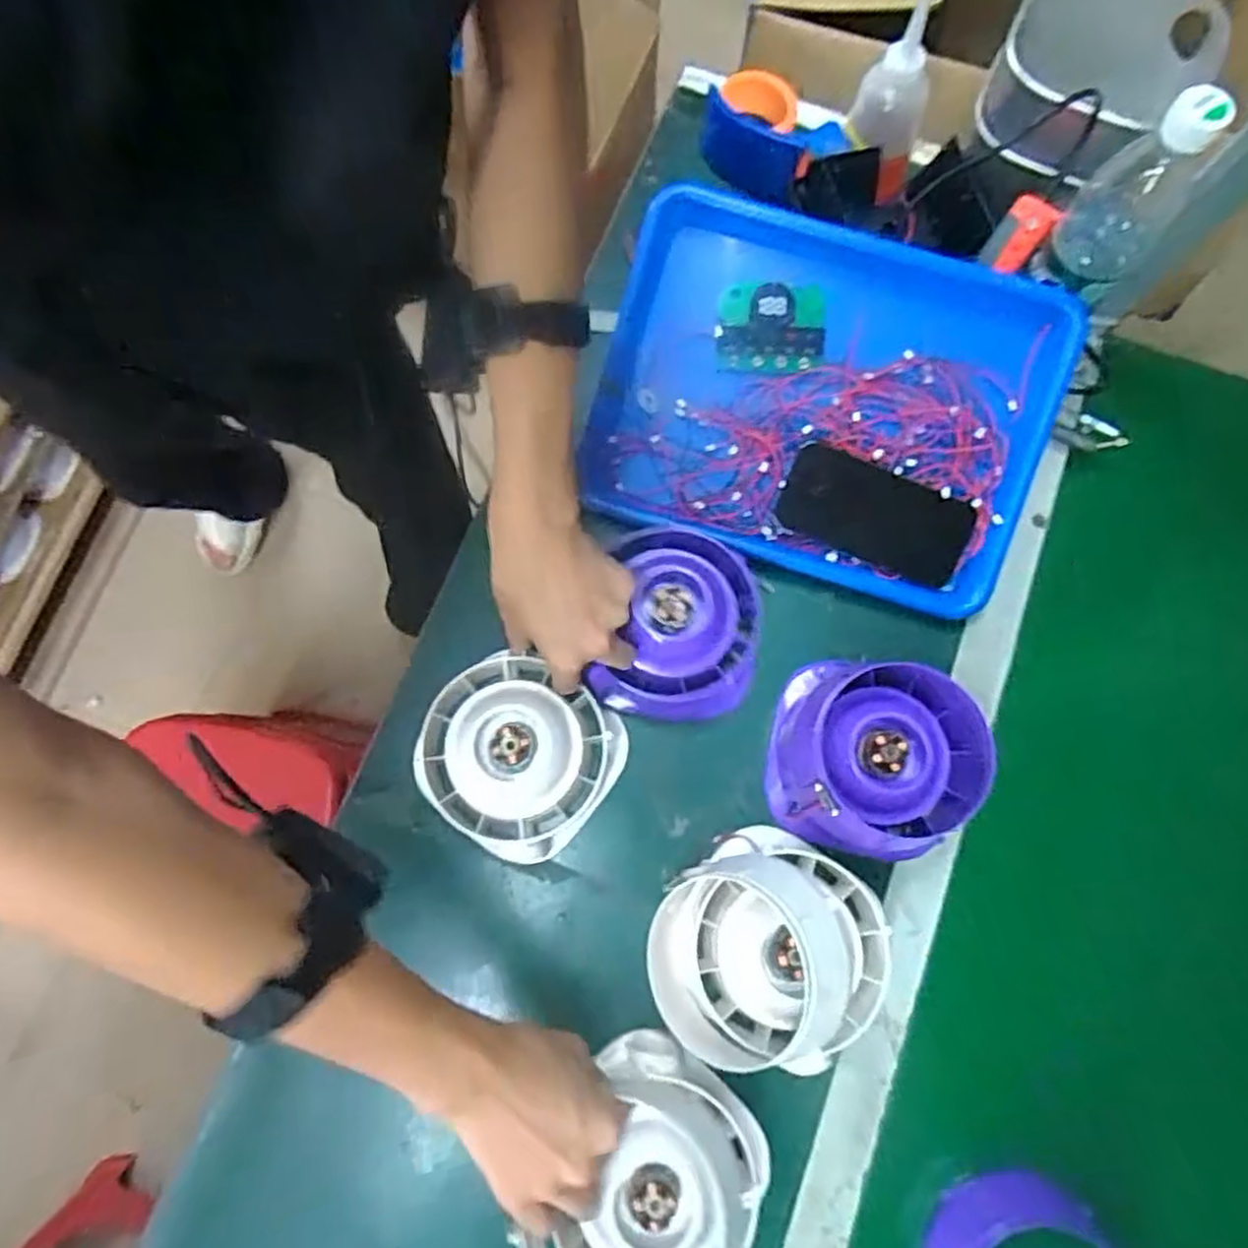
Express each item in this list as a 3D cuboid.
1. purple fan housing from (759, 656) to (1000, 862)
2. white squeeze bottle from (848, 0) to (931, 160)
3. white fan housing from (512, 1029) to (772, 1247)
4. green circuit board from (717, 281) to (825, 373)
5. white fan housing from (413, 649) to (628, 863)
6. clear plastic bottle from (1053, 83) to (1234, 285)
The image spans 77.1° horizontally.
[{"bbox_3d":[0.175,0.093,0.542,0.125,0.085,0.120,11,77,2],"label":"purple fan housing"},{"bbox_3d":[0.218,-0.430,0.623,0.047,0.104,0.044,-20,78,-5],"label":"white squeeze bottle"},{"bbox_3d":[0.021,0.347,0.476,0.121,0.090,0.132,32,78,6],"label":"white fan housing"},{"bbox_3d":[0.114,-0.231,0.610,0.081,0.004,0.066,1,102,9],"label":"green circuit board"},{"bbox_3d":[-0.082,0.093,0.563,0.145,0.061,0.129,32,78,6],"label":"white fan housing"},{"bbox_3d":[0.346,-0.293,0.530,0.064,0.139,0.063,44,80,9],"label":"clear plastic bottle"}]

